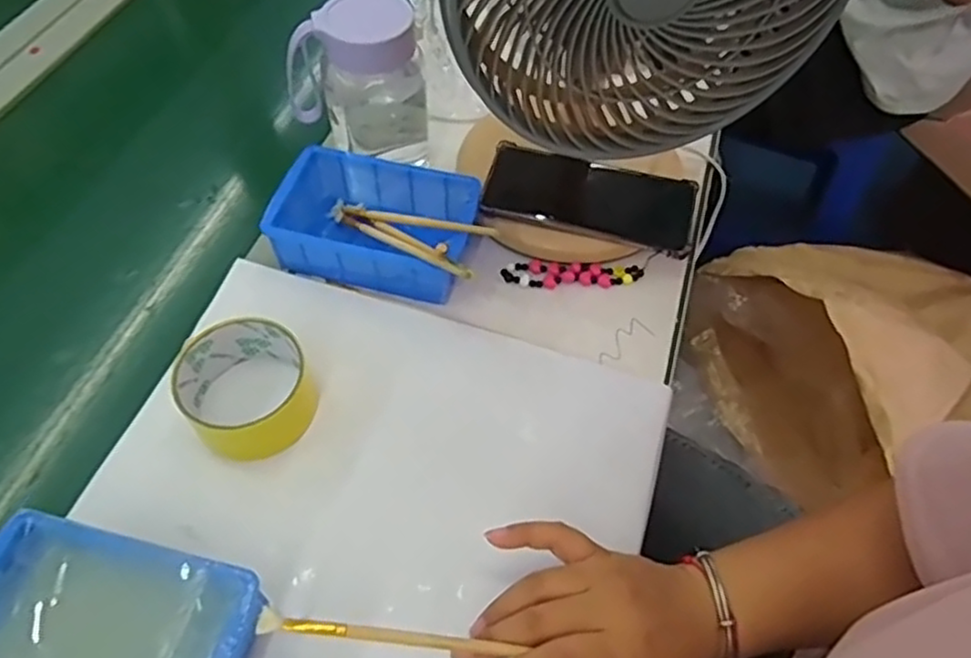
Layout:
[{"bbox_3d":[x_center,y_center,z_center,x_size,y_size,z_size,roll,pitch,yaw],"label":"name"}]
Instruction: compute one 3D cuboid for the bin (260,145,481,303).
[{"bbox_3d":[-0.086,-0.082,0.542,0.150,0.048,0.095,11,56,6],"label":"bin"}]

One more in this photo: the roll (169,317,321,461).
[{"bbox_3d":[-0.158,0.035,0.464,0.082,0.044,0.080,1,55,-1],"label":"roll"}]

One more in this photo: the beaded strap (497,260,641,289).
[{"bbox_3d":[0.068,-0.042,0.549,0.107,0.007,0.022,1,55,-1],"label":"beaded strap"}]

